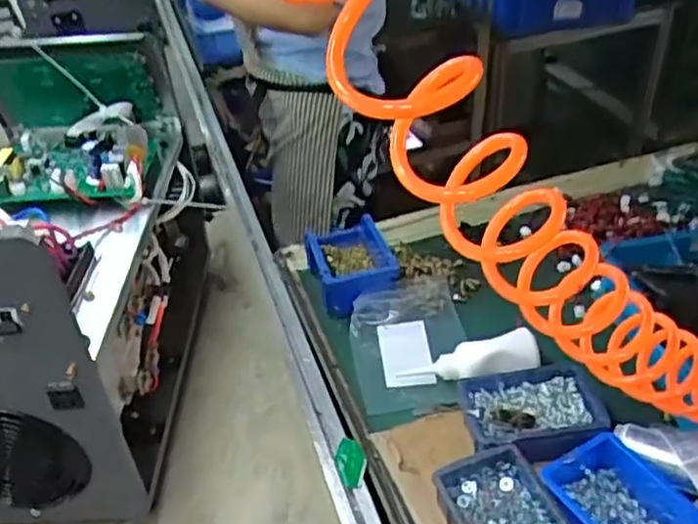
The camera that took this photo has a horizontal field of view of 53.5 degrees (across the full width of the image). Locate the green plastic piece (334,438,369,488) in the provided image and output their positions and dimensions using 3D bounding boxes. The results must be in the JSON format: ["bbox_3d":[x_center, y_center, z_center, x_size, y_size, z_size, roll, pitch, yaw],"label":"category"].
[{"bbox_3d":[0.002,0.224,0.776,0.032,0.011,0.061,-13,39,-11],"label":"green plastic piece"}]

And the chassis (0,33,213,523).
[{"bbox_3d":[-0.324,0.003,0.771,0.232,0.378,0.461,-4,37,4],"label":"chassis"}]

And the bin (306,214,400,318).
[{"bbox_3d":[0.001,0.008,0.978,0.105,0.083,0.165,-12,39,-10],"label":"bin"}]

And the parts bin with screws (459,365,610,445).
[{"bbox_3d":[0.197,0.166,0.754,0.144,0.052,0.095,-11,37,-4],"label":"parts bin with screws"}]

